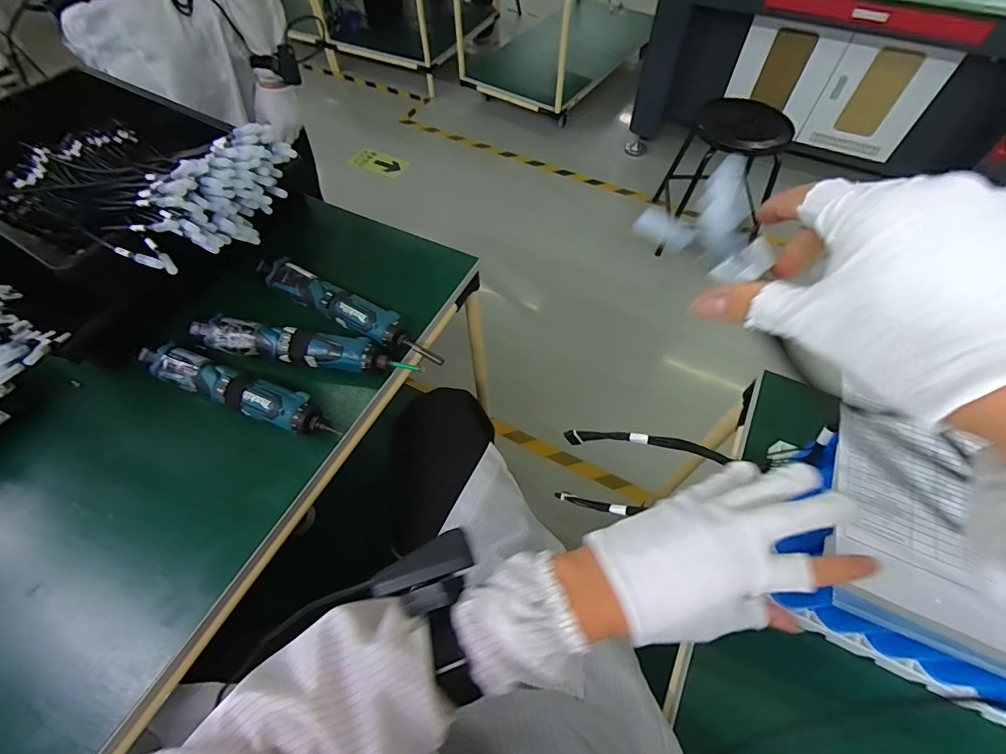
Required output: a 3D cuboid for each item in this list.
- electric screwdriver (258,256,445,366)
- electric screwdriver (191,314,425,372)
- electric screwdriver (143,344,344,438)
[{"bbox_3d":[-0.215,-0.093,0.601,0.281,0.048,0.050,25,63,16],"label":"electric screwdriver"},{"bbox_3d":[-0.261,-0.038,0.565,0.290,0.039,0.044,7,59,6],"label":"electric screwdriver"},{"bbox_3d":[-0.317,0.015,0.526,0.249,0.038,0.042,18,61,12],"label":"electric screwdriver"}]

